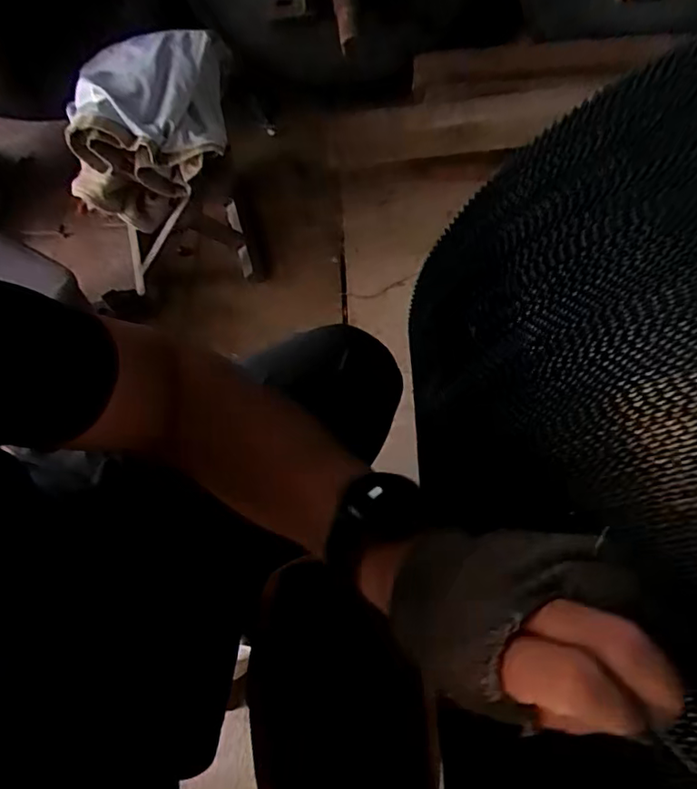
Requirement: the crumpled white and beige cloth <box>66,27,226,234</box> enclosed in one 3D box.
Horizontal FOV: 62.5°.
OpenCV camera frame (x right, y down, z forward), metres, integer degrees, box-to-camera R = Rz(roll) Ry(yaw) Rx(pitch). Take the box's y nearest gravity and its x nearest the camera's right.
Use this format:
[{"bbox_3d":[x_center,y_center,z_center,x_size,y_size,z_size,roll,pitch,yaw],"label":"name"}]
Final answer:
[{"bbox_3d":[-0.311,-0.427,0.900,0.238,0.149,0.284,-8,66,-6],"label":"crumpled white and beige cloth"}]

